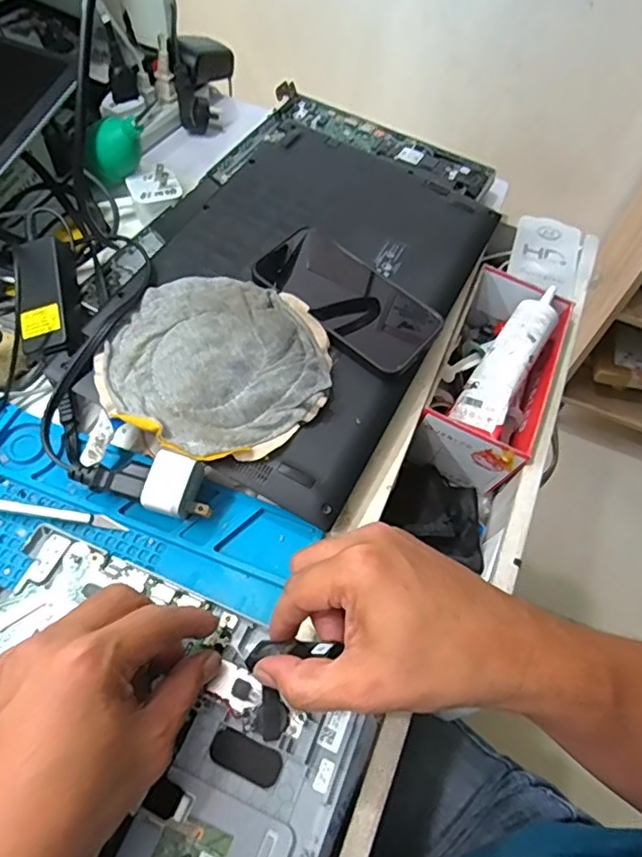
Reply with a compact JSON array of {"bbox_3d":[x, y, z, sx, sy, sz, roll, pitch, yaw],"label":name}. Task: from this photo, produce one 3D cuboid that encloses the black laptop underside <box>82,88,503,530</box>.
[{"bbox_3d":[-0.013,-0.153,0.501,0.269,0.047,0.432,25,60,11],"label":"black laptop underside"}]

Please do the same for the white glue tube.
[{"bbox_3d":[0.163,-0.063,0.489,0.039,0.023,0.142,31,79,14],"label":"white glue tube"}]

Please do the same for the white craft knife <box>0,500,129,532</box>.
[{"bbox_3d":[-0.198,0.053,0.378,0.133,0.012,0.008,8,58,1],"label":"white craft knife"}]

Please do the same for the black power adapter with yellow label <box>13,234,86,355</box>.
[{"bbox_3d":[-0.208,-0.097,0.436,0.041,0.029,0.093,-15,75,2],"label":"black power adapter with yellow label"}]

